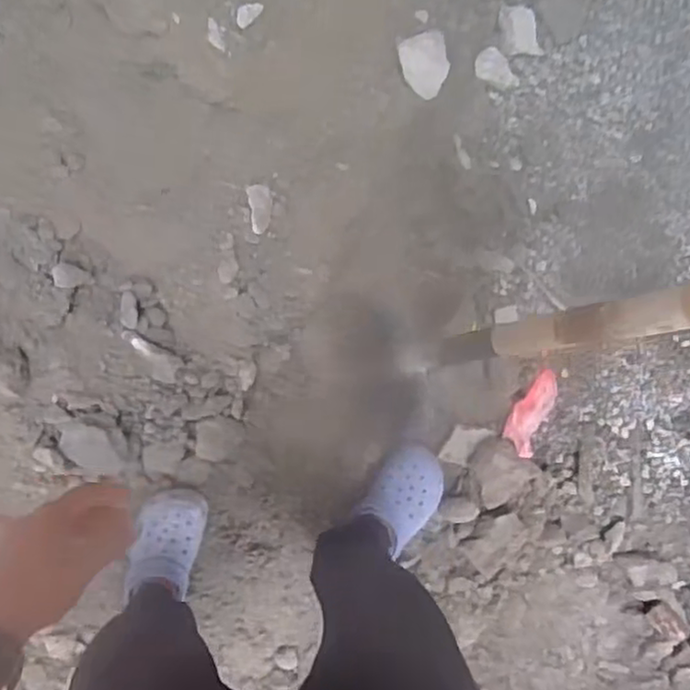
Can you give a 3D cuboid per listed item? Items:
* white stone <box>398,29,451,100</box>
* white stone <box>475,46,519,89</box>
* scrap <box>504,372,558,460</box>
[{"bbox_3d":[0.116,-0.405,1.004,0.068,0.023,0.089,-13,89,-5],"label":"white stone"},{"bbox_3d":[0.220,-0.397,1.008,0.068,0.026,0.044,37,85,-2],"label":"white stone"},{"bbox_3d":[0.340,0.122,1.266,0.060,0.018,0.162,20,105,-3],"label":"scrap"}]

